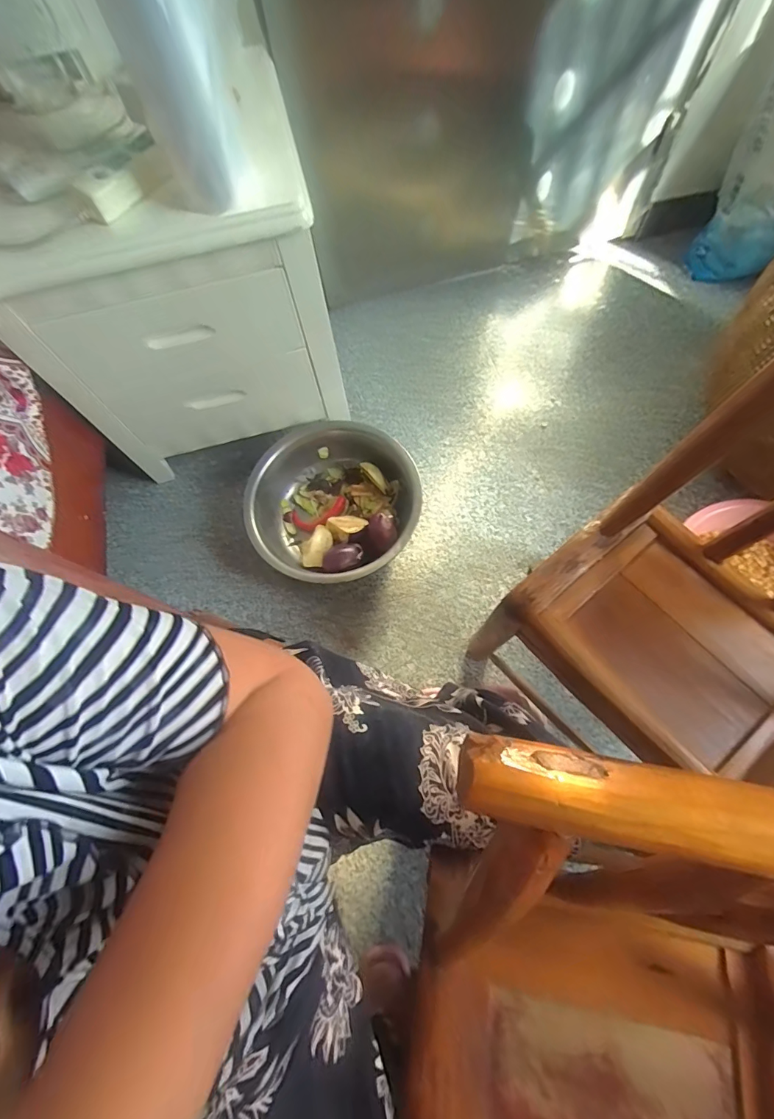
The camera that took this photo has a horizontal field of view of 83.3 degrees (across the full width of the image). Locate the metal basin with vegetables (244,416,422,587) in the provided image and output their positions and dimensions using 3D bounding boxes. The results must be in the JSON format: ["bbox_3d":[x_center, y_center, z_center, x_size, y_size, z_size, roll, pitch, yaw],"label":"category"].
[{"bbox_3d":[-0.103,-0.105,0.888,0.324,0.115,0.334,-1,70,2],"label":"metal basin with vegetables"}]

